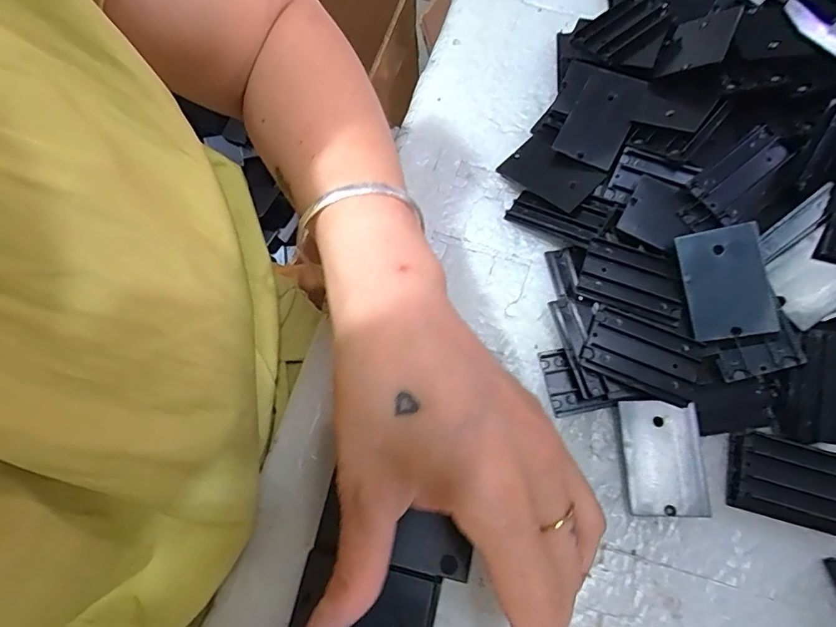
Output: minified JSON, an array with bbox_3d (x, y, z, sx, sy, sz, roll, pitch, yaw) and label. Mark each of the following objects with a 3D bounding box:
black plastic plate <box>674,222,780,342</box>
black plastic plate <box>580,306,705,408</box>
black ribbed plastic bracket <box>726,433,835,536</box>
[{"bbox_3d":[0.154,-0.015,0.247,0.037,0.004,0.054,-9,83,20],"label":"black plastic plate"},{"bbox_3d":[0.115,0.021,0.252,0.055,0.005,0.034,22,80,10],"label":"black plastic plate"},{"bbox_3d":[0.183,0.083,0.240,0.053,0.011,0.036,15,73,6],"label":"black ribbed plastic bracket"}]

